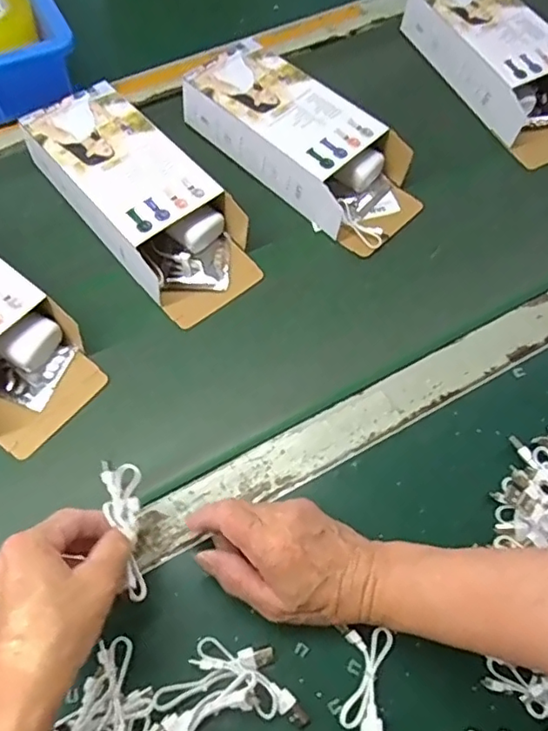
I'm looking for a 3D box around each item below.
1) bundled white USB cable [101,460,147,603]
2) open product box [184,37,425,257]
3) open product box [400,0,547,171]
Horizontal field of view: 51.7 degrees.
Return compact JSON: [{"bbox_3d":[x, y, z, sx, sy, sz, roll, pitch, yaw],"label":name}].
[{"bbox_3d":[-0.093,0.105,0.365,0.025,0.013,0.088,-13,76,-9],"label":"bundled white USB cable"},{"bbox_3d":[0.029,-0.222,0.566,0.255,0.053,0.110,42,69,15],"label":"open product box"},{"bbox_3d":[0.256,-0.337,0.626,0.102,0.058,0.253,-23,68,-13],"label":"open product box"}]

